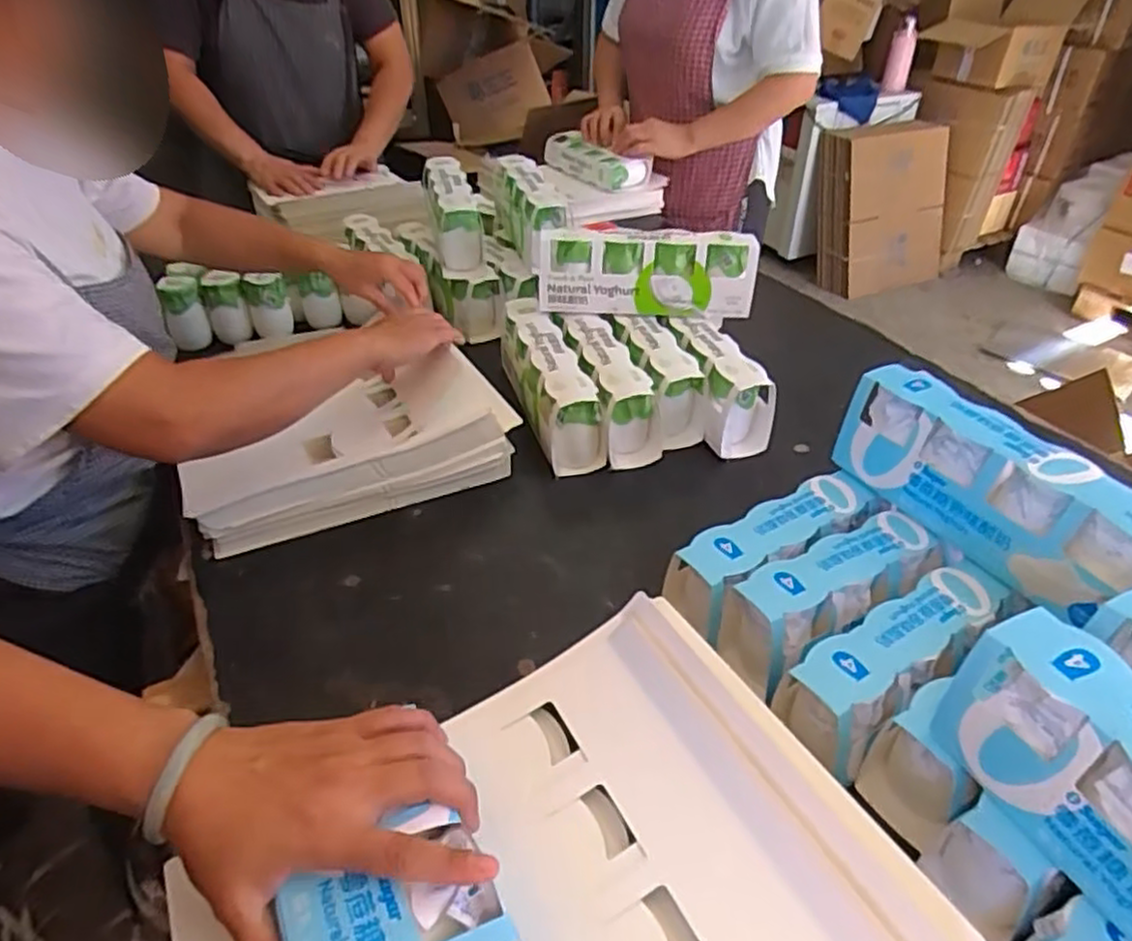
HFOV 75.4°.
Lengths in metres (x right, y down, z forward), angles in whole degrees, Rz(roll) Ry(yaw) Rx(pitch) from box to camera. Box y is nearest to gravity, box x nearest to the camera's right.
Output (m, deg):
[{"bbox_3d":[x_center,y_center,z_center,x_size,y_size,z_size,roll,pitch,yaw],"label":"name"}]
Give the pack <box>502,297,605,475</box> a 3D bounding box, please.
[{"bbox_3d":[-0.027,-0.105,0.914,0.066,0.117,0.254,-13,40,-16],"label":"pack"}]

